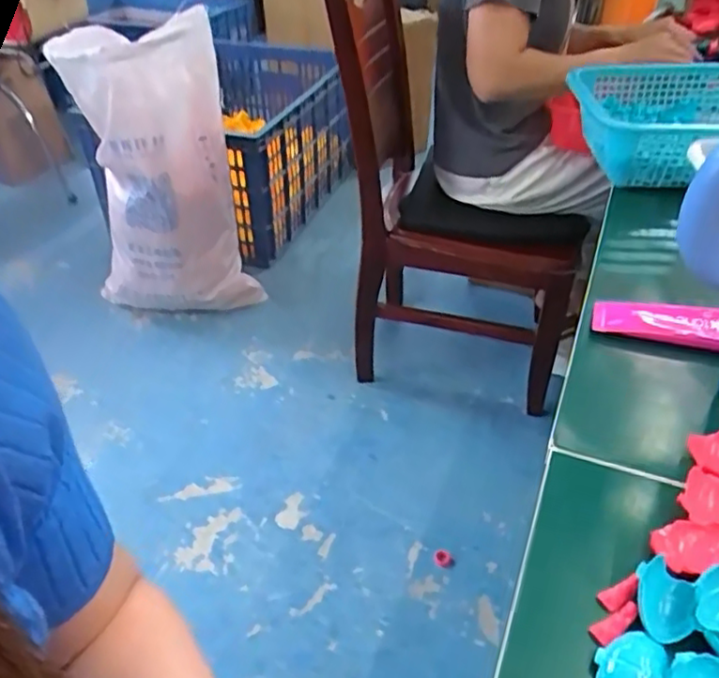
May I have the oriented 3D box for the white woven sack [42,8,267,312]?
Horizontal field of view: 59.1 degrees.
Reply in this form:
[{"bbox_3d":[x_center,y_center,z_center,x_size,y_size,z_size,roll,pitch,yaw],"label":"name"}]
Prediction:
[{"bbox_3d":[-0.499,-0.384,1.581,0.273,0.692,0.342,22,44,26],"label":"white woven sack"}]

